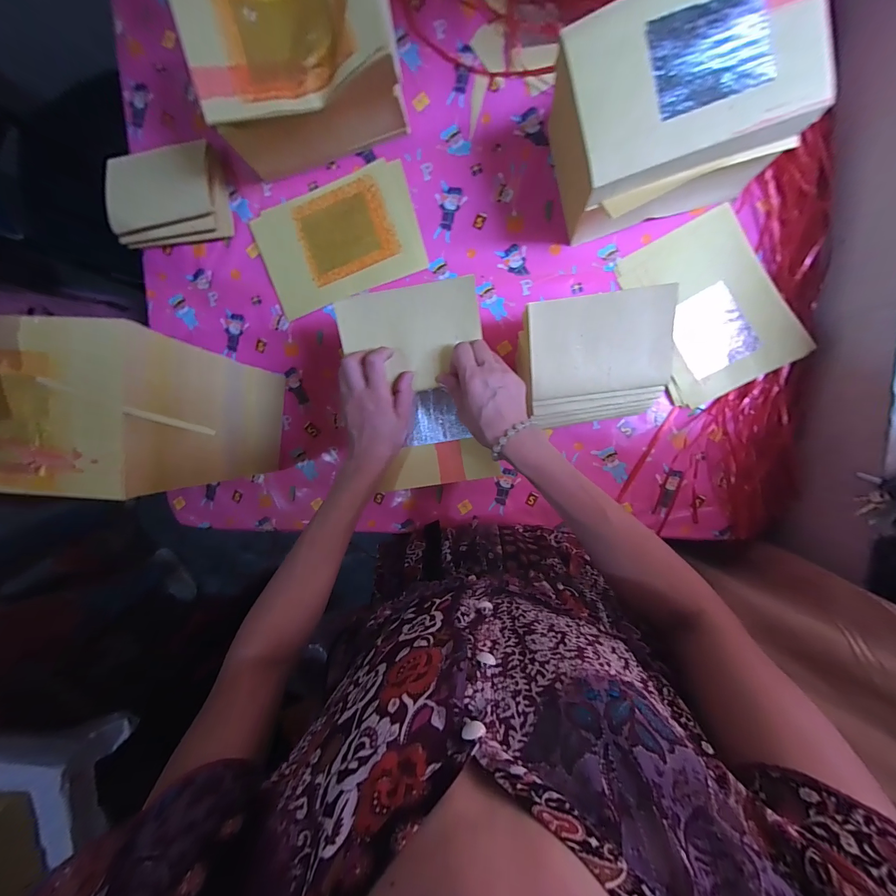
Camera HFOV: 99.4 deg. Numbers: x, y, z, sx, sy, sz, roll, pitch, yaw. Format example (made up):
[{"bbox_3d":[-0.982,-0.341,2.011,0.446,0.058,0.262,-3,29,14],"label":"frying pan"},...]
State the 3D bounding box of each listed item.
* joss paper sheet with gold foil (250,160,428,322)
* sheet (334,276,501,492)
[{"bbox_3d":[-0.167,-0.320,0.587,0.242,0.010,0.165,-19,96,5],"label":"joss paper sheet with gold foil"},{"bbox_3d":[-0.031,-0.069,0.452,0.157,0.019,0.230,-9,97,3],"label":"sheet"}]

